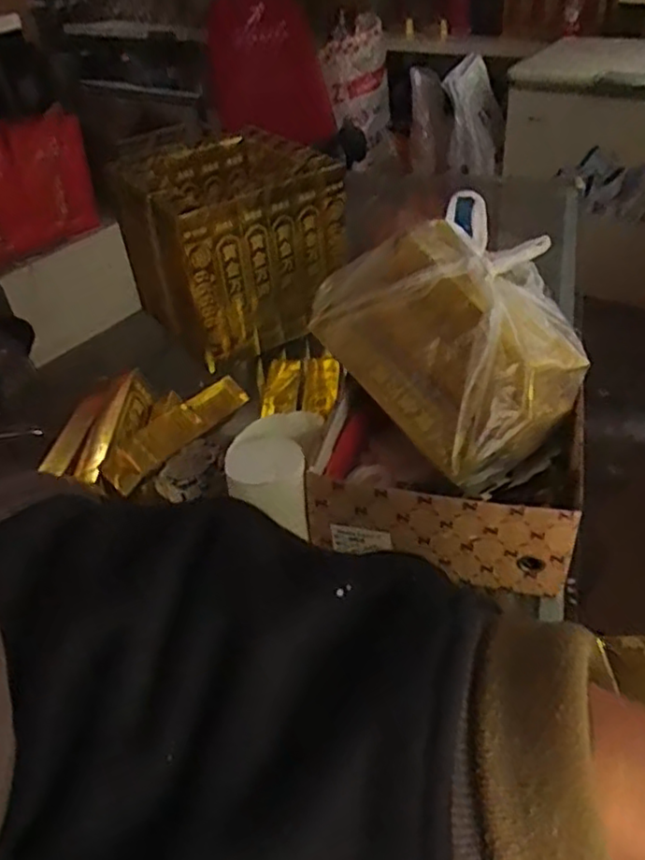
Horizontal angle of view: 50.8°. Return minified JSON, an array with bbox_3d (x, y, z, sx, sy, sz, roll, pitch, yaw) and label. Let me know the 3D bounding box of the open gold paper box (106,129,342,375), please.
[{"bbox_3d":[-0.135,-0.267,1.019,0.251,0.261,0.237,-29,45,-26],"label":"open gold paper box"}]

